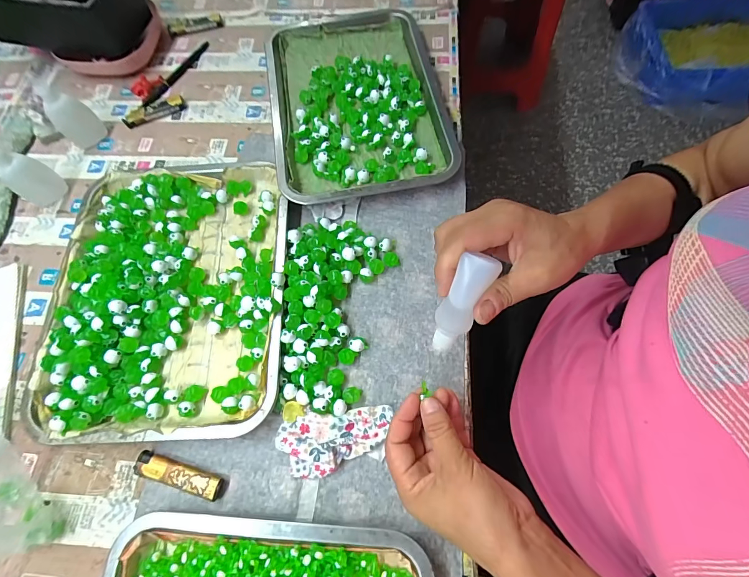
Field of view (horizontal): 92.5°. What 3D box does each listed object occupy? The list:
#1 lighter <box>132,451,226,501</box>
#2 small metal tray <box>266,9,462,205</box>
[{"bbox_3d":[-0.174,0.166,0.319,0.079,0.013,0.019,15,71,7],"label":"lighter"},{"bbox_3d":[-0.024,-0.245,0.463,0.213,0.030,0.298,-10,70,-2],"label":"small metal tray"}]

